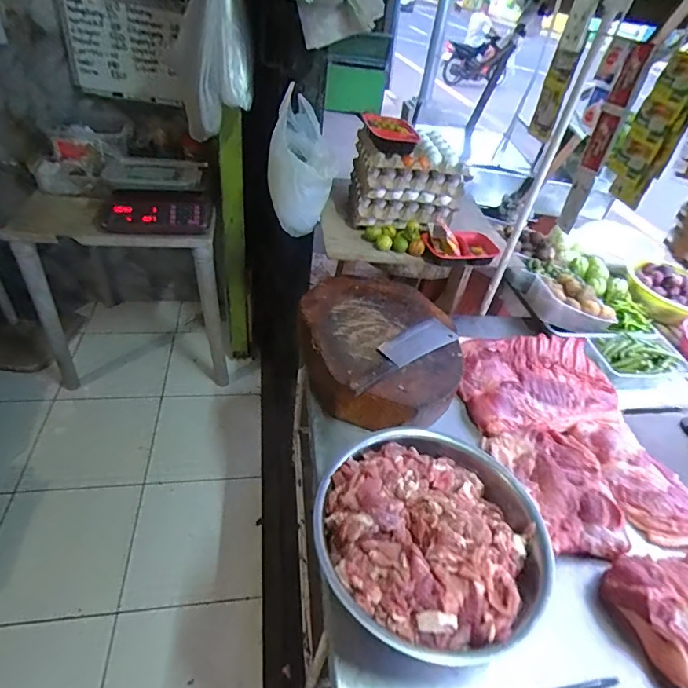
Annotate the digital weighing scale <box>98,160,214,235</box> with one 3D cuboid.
[{"bbox_3d":[-0.614,-0.507,1.488,0.339,0.142,0.307,-2,43,-10],"label":"digital weighing scale"}]

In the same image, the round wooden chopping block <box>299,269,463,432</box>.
[{"bbox_3d":[0.086,-0.003,1.109,0.372,0.095,0.481,-1,43,-10],"label":"round wooden chopping block"}]

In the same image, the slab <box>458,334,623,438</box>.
[{"bbox_3d":[0.482,0.094,1.138,0.385,0.045,0.283,-4,43,-13],"label":"slab"}]

